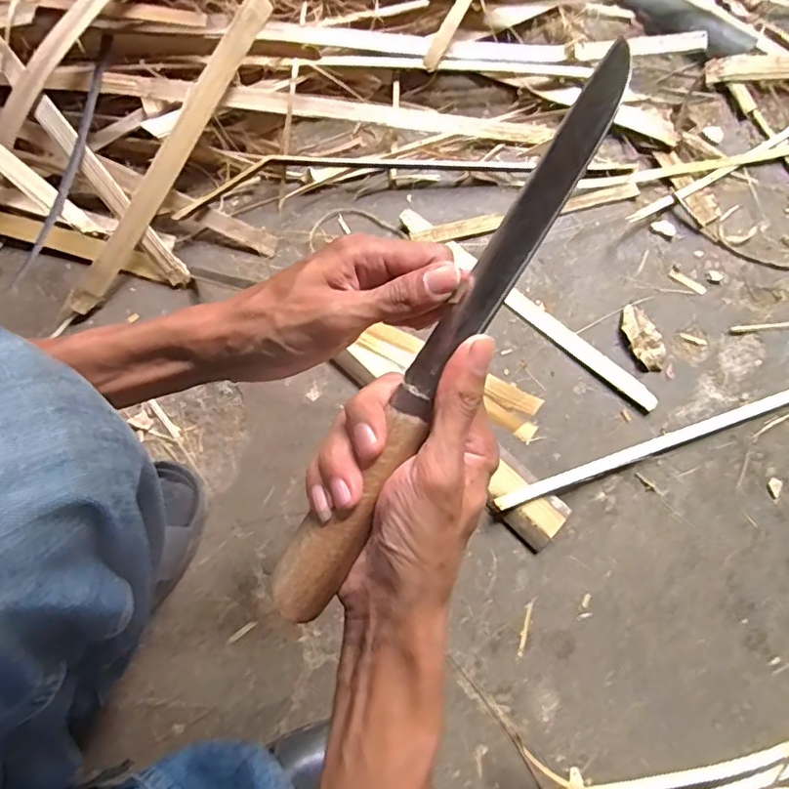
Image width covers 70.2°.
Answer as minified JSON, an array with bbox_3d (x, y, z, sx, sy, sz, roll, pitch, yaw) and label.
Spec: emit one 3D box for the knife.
[{"bbox_3d":[0.025,-0.022,0.261,0.027,0.032,0.291,32,93,6],"label":"knife"}]

